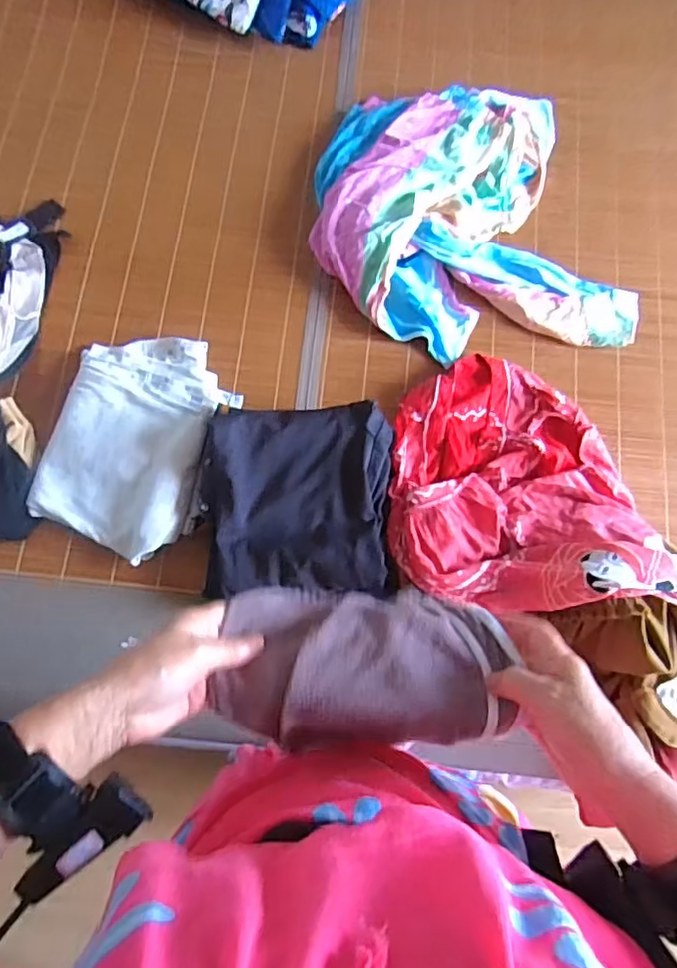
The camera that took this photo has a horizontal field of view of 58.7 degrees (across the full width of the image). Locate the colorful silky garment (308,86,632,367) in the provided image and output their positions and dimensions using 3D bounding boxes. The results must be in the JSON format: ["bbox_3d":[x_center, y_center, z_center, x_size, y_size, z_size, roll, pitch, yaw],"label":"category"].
[{"bbox_3d":[0.183,-0.400,0.884,0.420,0.068,0.437,-7,74,-2],"label":"colorful silky garment"}]

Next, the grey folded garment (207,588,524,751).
[{"bbox_3d":[0.019,0.132,0.440,0.203,0.057,0.107,1,74,0],"label":"grey folded garment"}]

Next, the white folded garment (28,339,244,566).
[{"bbox_3d":[-0.265,-0.062,0.798,0.215,0.051,0.290,15,75,4],"label":"white folded garment"}]

